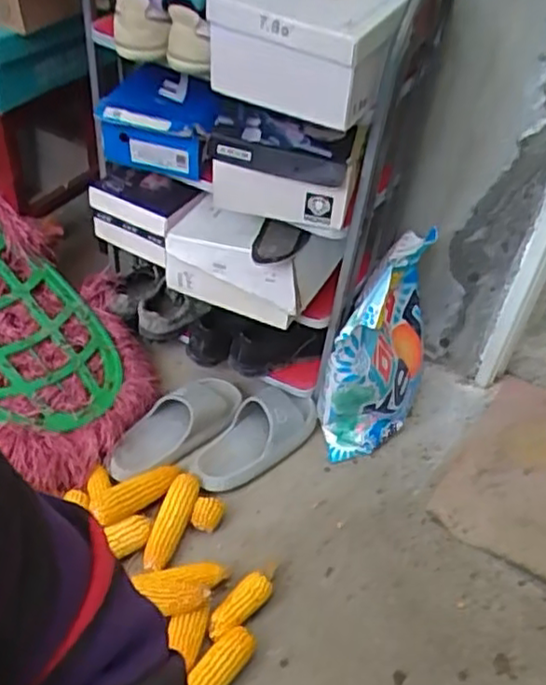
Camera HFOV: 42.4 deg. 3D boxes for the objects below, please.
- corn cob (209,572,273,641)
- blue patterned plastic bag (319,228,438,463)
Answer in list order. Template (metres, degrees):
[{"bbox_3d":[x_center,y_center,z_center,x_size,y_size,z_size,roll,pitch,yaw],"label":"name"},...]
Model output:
[{"bbox_3d":[-0.046,0.394,1.045,0.124,0.046,0.047,-32,55,-33],"label":"corn cob"},{"bbox_3d":[0.204,0.004,1.236,0.135,0.348,0.290,23,46,17],"label":"blue patterned plastic bag"}]

